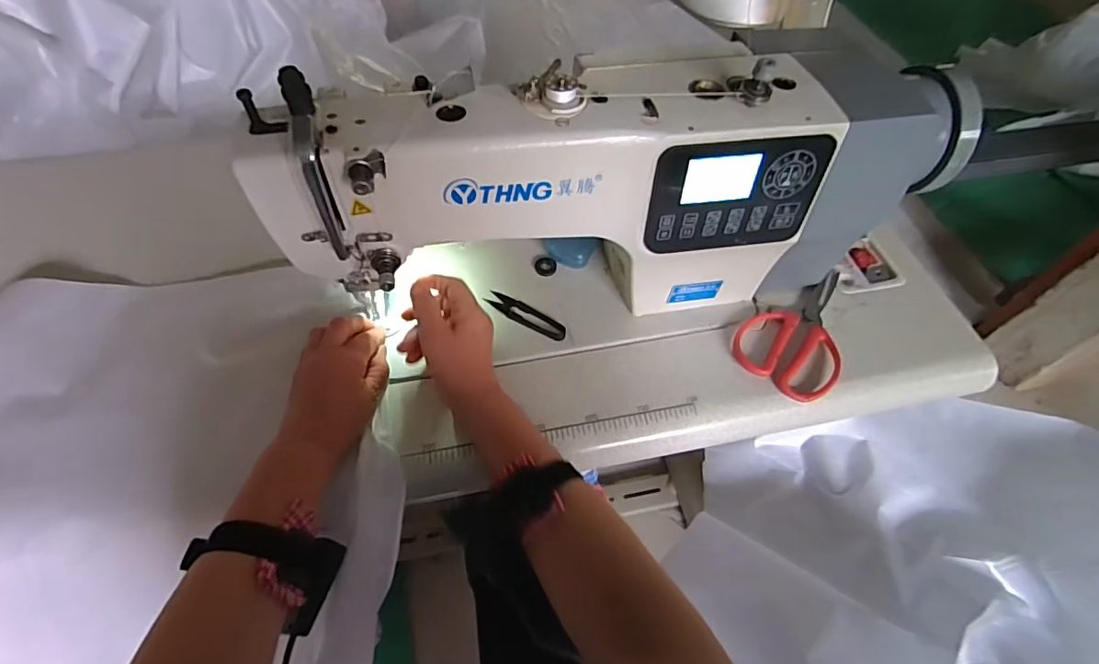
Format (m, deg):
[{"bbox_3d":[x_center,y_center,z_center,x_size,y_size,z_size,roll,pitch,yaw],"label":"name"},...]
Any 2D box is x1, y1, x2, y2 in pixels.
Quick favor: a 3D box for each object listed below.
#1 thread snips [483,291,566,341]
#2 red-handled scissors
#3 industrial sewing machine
[{"bbox_3d":[-0.025,-0.018,0.560,0.095,0.006,0.024,29,60,15],"label":"thread snips"},{"bbox_3d":[0.278,-0.007,0.567,0.101,0.010,0.184,38,63,20],"label":"red-handled scissors"},{"bbox_3d":[0.067,-0.150,0.502,0.584,0.235,0.175,-8,57,-8],"label":"industrial sewing machine"}]

